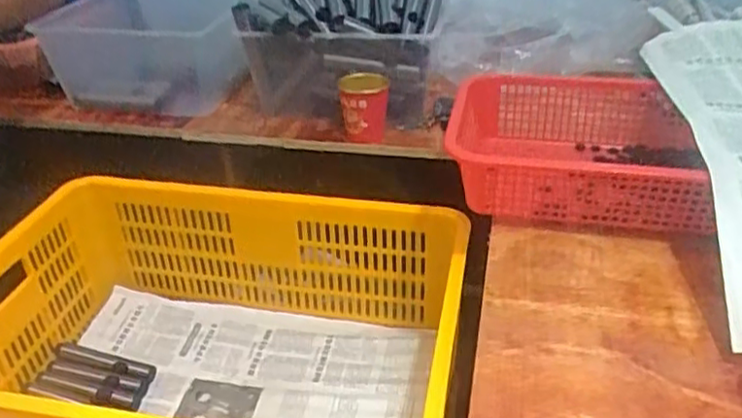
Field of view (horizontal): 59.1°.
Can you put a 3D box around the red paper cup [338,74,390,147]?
[{"bbox_3d":[-0.009,-0.140,0.919,0.070,0.083,0.055,-2,32,0],"label":"red paper cup"}]

